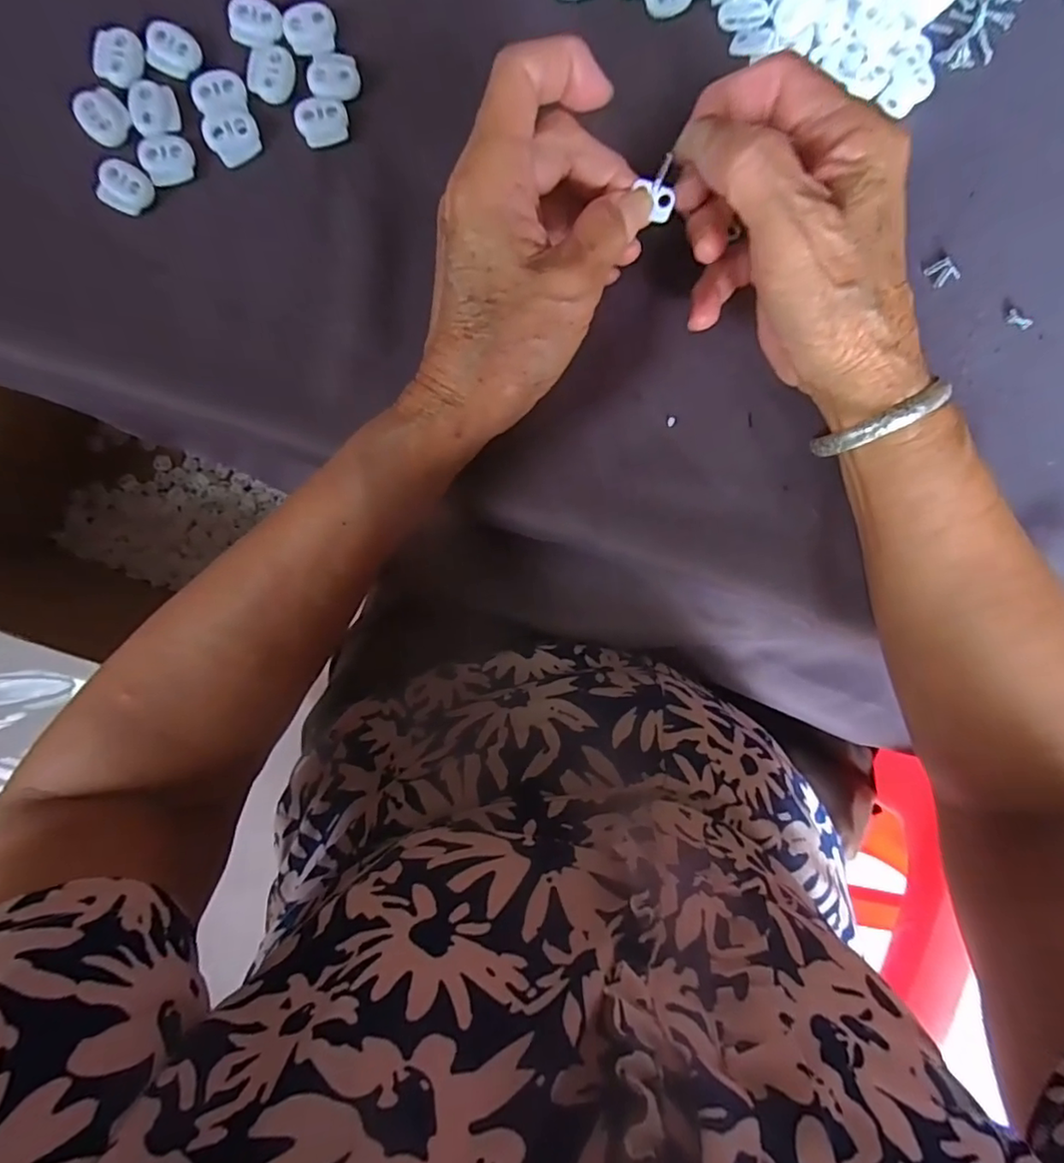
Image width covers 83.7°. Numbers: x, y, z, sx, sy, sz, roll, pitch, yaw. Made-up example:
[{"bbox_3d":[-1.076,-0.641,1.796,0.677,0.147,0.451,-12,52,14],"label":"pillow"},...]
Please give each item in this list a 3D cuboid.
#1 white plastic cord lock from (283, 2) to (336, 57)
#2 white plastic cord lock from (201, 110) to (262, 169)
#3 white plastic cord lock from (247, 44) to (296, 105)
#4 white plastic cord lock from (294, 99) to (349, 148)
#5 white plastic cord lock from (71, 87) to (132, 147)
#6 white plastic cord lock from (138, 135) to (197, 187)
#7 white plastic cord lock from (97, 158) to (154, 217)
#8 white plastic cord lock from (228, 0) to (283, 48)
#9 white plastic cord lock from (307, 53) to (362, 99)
[{"bbox_3d":[-0.097,-0.241,0.257,0.021,0.004,0.020,-6,93,-4],"label":"white plastic cord lock"},{"bbox_3d":[-0.131,-0.194,0.259,0.022,0.004,0.019,-17,94,-3],"label":"white plastic cord lock"},{"bbox_3d":[-0.114,-0.222,0.258,0.019,0.004,0.023,7,92,-5],"label":"white plastic cord lock"},{"bbox_3d":[-0.092,-0.202,0.260,0.022,0.004,0.020,-9,93,-4],"label":"white plastic cord lock"},{"bbox_3d":[-0.184,-0.199,0.254,0.020,0.004,0.021,0,93,-4],"label":"white plastic cord lock"},{"bbox_3d":[-0.159,-0.184,0.260,0.022,0.004,0.022,-1,97,-9],"label":"white plastic cord lock"},{"bbox_3d":[-0.177,-0.171,0.259,0.020,0.007,0.020,22,91,-5],"label":"white plastic cord lock"},{"bbox_3d":[-0.120,-0.242,0.256,0.022,0.004,0.019,1,93,-4],"label":"white plastic cord lock"},{"bbox_3d":[-0.087,-0.222,0.259,0.022,0.004,0.019,-4,93,-4],"label":"white plastic cord lock"}]

